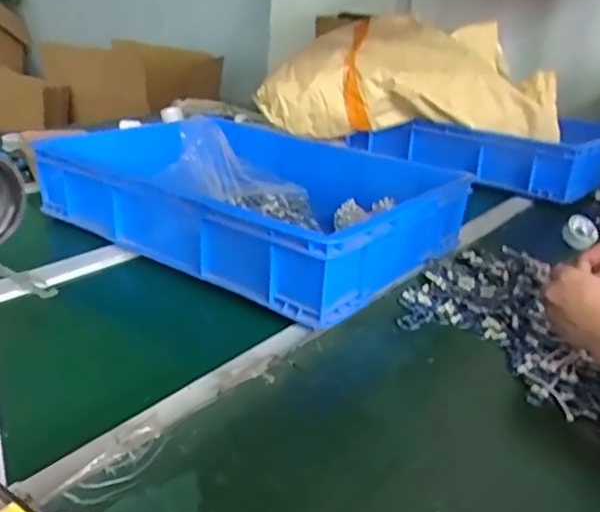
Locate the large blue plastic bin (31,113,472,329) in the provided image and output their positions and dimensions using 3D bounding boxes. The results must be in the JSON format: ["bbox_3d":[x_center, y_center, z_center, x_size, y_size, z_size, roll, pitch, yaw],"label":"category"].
[{"bbox_3d":[-0.076,-0.103,0.967,0.556,0.129,0.377,20,27,32],"label":"large blue plastic bin"}]

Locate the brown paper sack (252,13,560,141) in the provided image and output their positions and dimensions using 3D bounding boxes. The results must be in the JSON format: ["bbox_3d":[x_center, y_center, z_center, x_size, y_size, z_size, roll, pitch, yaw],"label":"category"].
[{"bbox_3d":[0.263,-0.411,1.428,0.657,0.239,0.278,8,23,7],"label":"brown paper sack"}]

